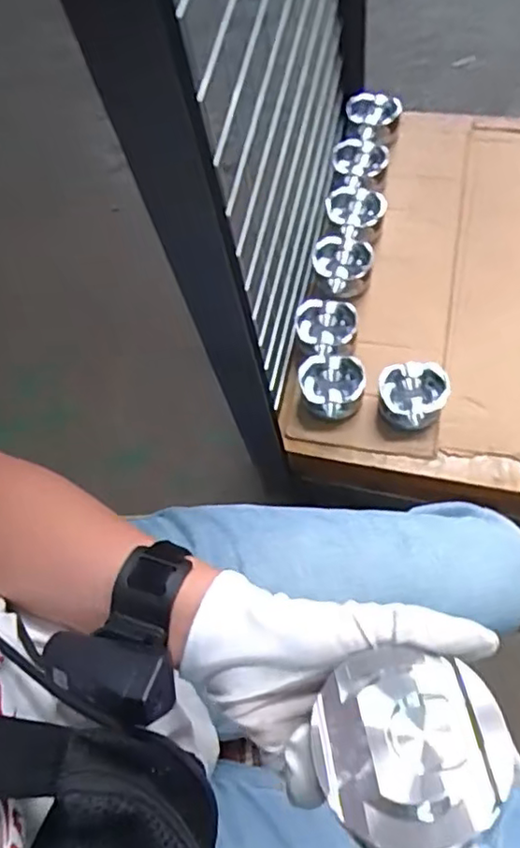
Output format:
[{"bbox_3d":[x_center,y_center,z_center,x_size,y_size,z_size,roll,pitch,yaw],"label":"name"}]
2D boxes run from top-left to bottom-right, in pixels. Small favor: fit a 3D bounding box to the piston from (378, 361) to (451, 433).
[{"bbox_3d":[0.202,-0.036,0.824,0.081,0.064,0.077,-1,67,2],"label":"piston"}]

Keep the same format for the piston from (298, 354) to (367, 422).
[{"bbox_3d":[0.100,-0.050,0.849,0.087,0.045,0.083,-3,68,7],"label":"piston"}]

